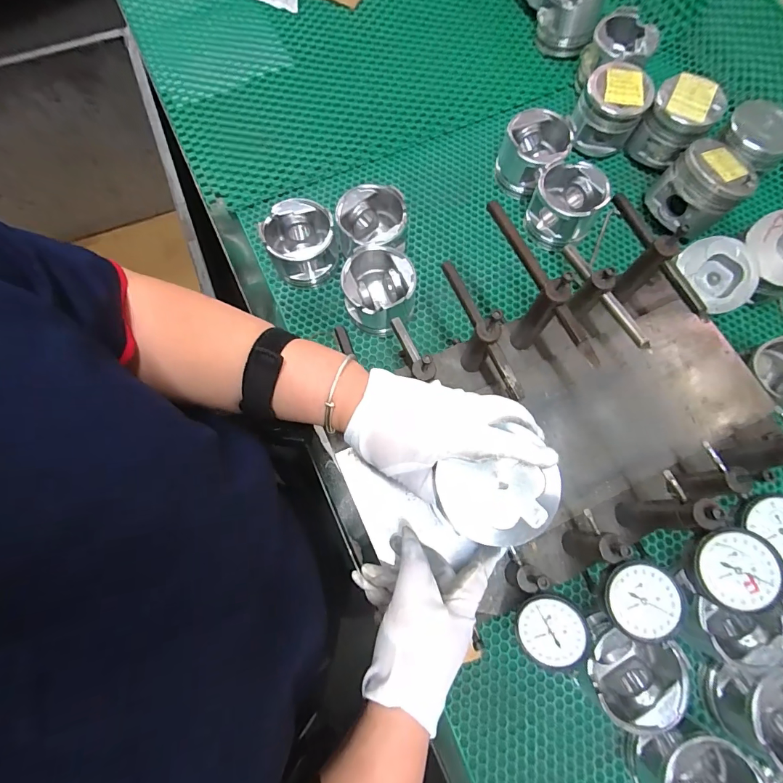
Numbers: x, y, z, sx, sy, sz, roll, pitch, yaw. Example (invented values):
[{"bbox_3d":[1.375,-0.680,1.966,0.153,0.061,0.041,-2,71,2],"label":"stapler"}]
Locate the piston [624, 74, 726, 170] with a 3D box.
[{"bbox_3d":[0.414,-0.394,0.591,0.085,0.077,0.092,0,75,-1],"label":"piston"}]

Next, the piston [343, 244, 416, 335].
[{"bbox_3d":[-0.015,-0.132,0.539,0.091,0.077,0.098,0,75,1],"label":"piston"}]

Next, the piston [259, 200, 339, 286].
[{"bbox_3d":[-0.121,-0.202,0.559,0.086,0.078,0.090,0,75,1],"label":"piston"}]

